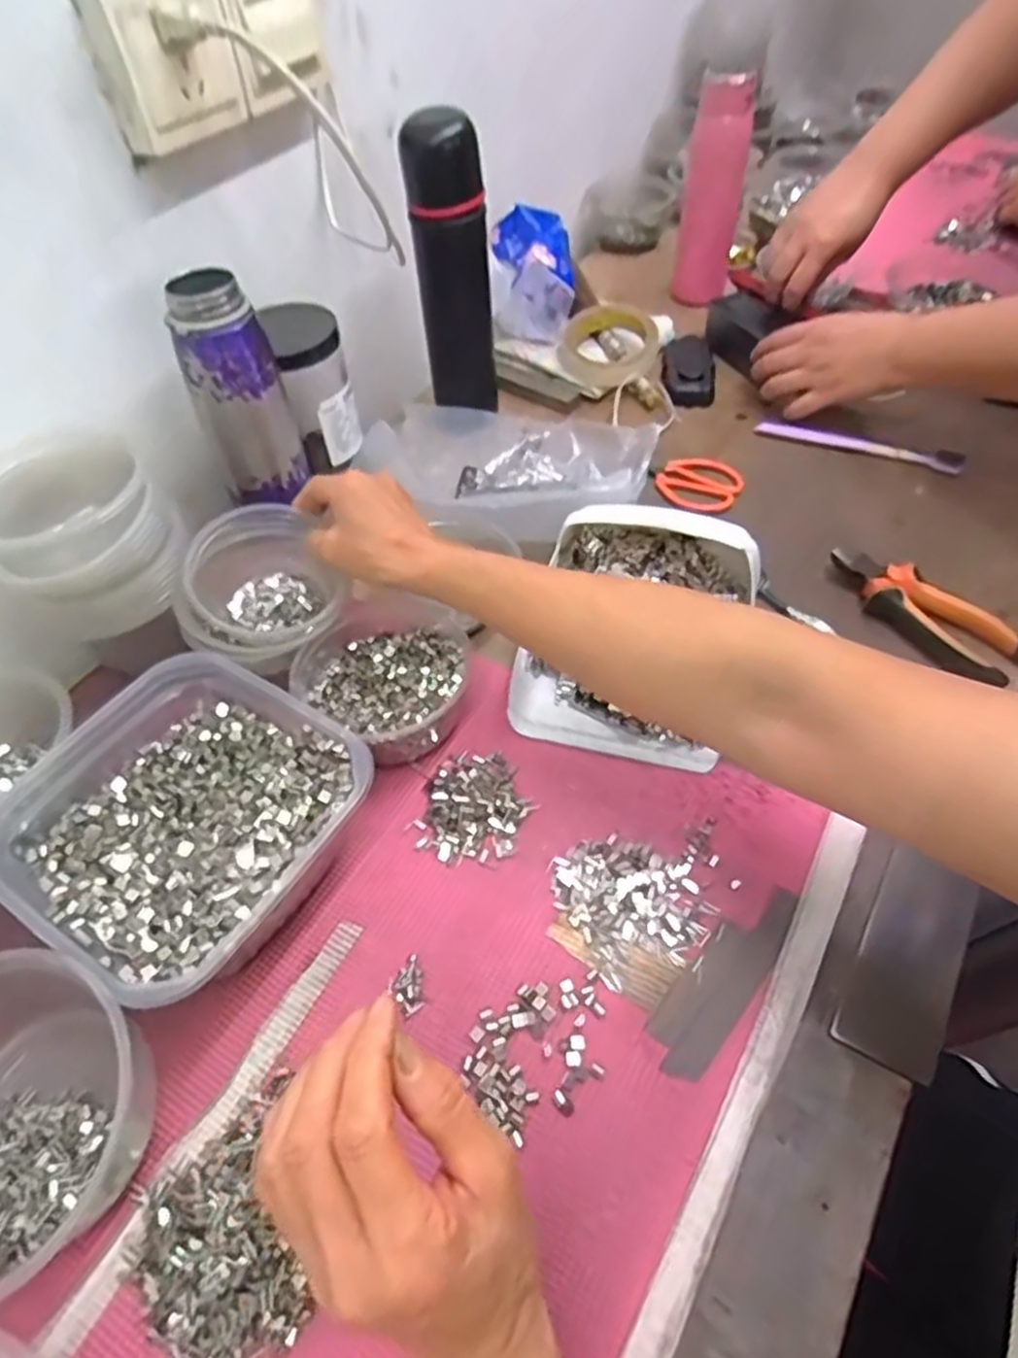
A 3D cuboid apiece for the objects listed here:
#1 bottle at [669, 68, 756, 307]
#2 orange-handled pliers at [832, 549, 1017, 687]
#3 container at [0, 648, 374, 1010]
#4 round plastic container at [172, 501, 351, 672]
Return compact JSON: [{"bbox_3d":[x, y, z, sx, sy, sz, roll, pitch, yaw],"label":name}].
[{"bbox_3d":[0.227,-0.539,0.839,0.063,0.206,0.066,9,52,11],"label":"bottle"},{"bbox_3d":[0.309,-0.049,0.569,0.056,0.032,0.145,-34,57,-22],"label":"orange-handled pliers"},{"bbox_3d":[-0.189,0.084,0.441,0.181,0.072,0.172,26,57,22],"label":"container"},{"bbox_3d":[-0.172,-0.061,0.521,0.107,0.064,0.102,-1,51,1],"label":"round plastic container"}]

